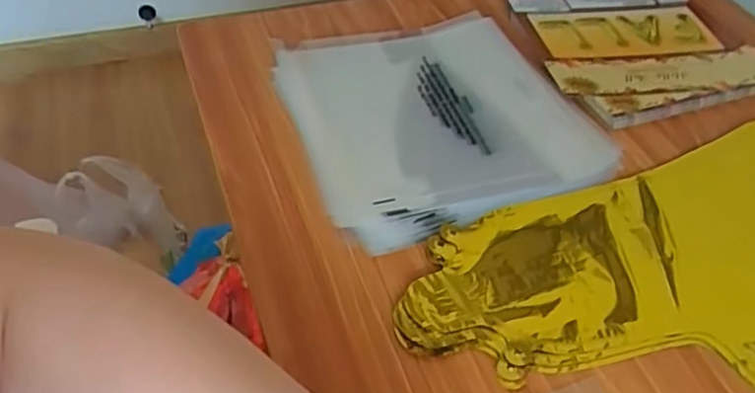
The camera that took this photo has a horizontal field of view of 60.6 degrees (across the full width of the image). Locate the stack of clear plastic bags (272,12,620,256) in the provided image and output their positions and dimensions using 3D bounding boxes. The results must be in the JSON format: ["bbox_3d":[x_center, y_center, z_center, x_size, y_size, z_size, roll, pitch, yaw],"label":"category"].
[{"bbox_3d":[0.041,-0.068,0.502,0.208,0.011,0.218,-17,50,-16],"label":"stack of clear plastic bags"}]

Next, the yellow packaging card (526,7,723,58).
[{"bbox_3d":[0.226,-0.153,0.594,0.167,0.010,0.072,-6,47,-10],"label":"yellow packaging card"}]

